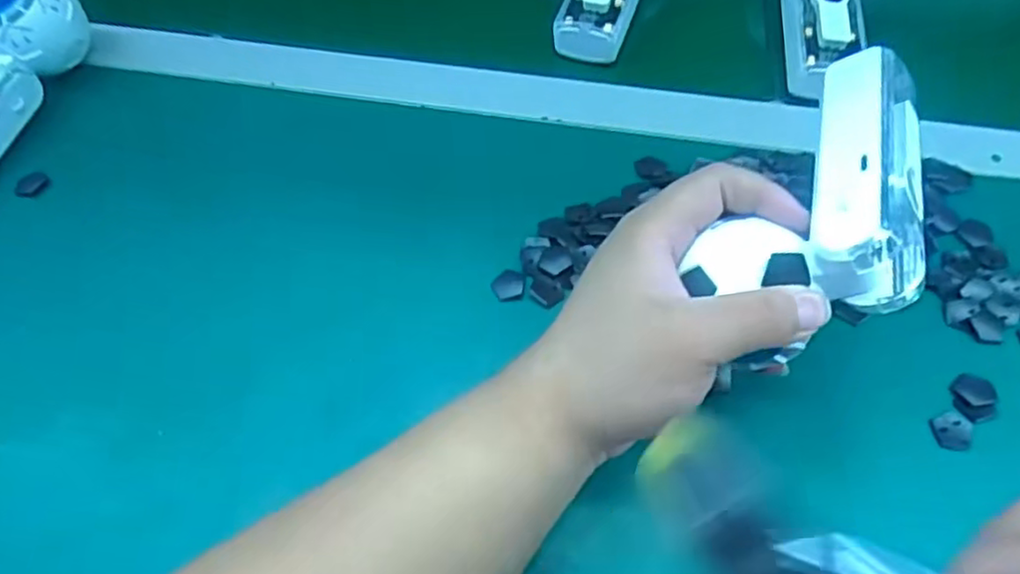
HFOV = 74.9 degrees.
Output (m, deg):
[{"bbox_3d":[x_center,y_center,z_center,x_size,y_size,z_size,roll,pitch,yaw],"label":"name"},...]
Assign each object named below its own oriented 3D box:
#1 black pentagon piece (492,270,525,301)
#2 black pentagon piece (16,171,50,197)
[{"bbox_3d":[-0.001,-0.001,0.374,0.018,0.004,0.020,-4,59,-1],"label":"black pentagon piece"},{"bbox_3d":[-0.299,-0.064,0.416,0.019,0.006,0.019,23,62,14],"label":"black pentagon piece"}]

